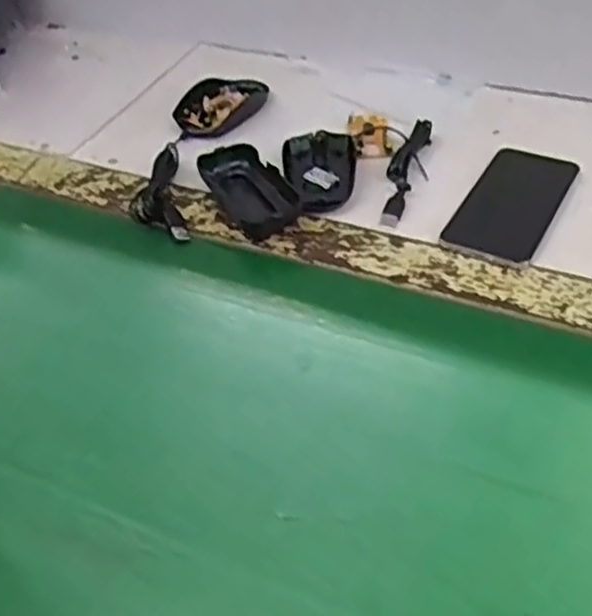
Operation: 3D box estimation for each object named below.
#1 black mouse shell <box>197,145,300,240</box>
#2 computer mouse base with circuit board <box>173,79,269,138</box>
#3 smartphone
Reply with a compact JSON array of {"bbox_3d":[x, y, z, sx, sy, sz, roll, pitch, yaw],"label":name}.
[{"bbox_3d":[-0.036,-0.095,0.590,0.058,0.026,0.108,-17,42,-18],"label":"black mouse shell"},{"bbox_3d":[-0.078,-0.196,0.699,0.059,0.018,0.101,24,46,28],"label":"computer mouse base with circuit board"},{"bbox_3d":[0.169,-0.083,0.565,0.067,0.004,0.135,21,44,25],"label":"smartphone"}]

